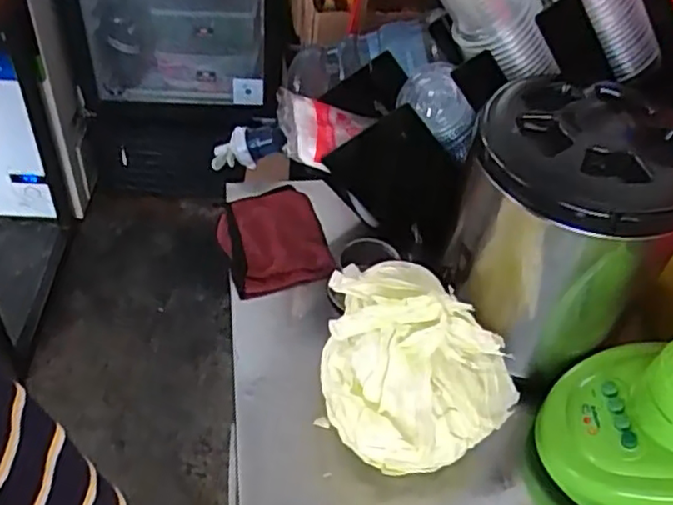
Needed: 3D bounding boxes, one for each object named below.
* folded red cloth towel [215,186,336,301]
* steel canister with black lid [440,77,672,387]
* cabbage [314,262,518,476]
[{"bbox_3d":[-0.084,-0.022,0.846,0.134,0.032,0.167,-6,47,-13],"label":"folded red cloth towel"},{"bbox_3d":[0.235,-0.033,0.695,0.212,0.239,0.233,21,47,12],"label":"steel canister with black lid"},{"bbox_3d":[0.064,0.109,0.623,0.197,0.133,0.140,31,50,21],"label":"cabbage"}]

